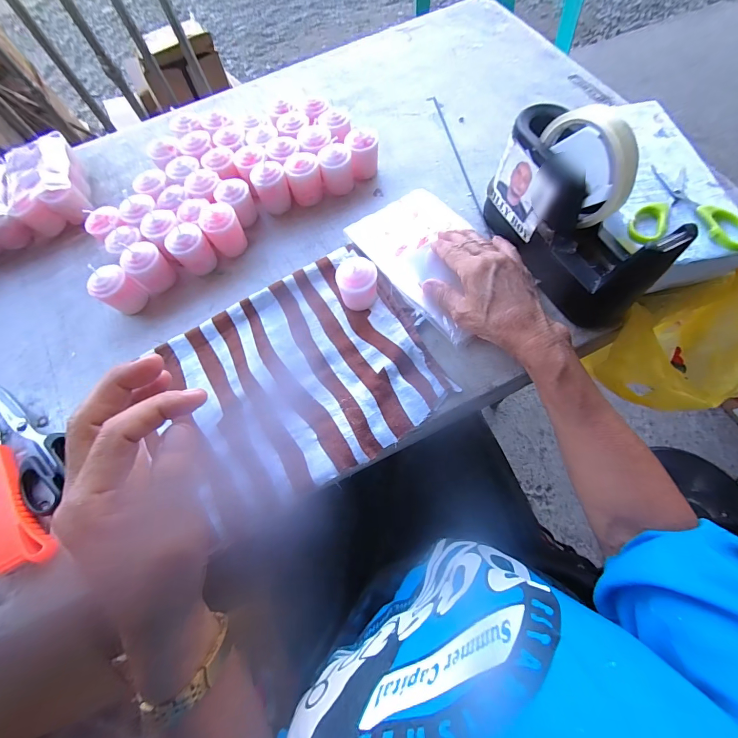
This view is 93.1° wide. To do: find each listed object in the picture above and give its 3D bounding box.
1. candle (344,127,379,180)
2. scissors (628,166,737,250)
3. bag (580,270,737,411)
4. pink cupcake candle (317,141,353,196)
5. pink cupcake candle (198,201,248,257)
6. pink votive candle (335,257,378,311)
[{"bbox_3d":[-0.008,-0.248,0.414,0.040,0.048,0.035,-9,67,-1],"label":"candle"},{"bbox_3d":[0.287,-0.153,0.327,0.097,0.014,0.097,4,69,7],"label":"scissors"},{"bbox_3d":[0.354,-0.022,0.378,0.225,0.109,0.125,-29,69,-6],"label":"bag"},{"bbox_3d":[-0.037,-0.231,0.405,0.036,0.046,0.030,-8,67,0],"label":"pink cupcake candle"},{"bbox_3d":[-0.156,-0.149,0.380,0.037,0.052,0.034,-27,68,-8],"label":"pink cupcake candle"},{"bbox_3d":[-0.011,-0.079,0.339,0.038,0.046,0.037,-1,67,3],"label":"pink votive candle"}]

